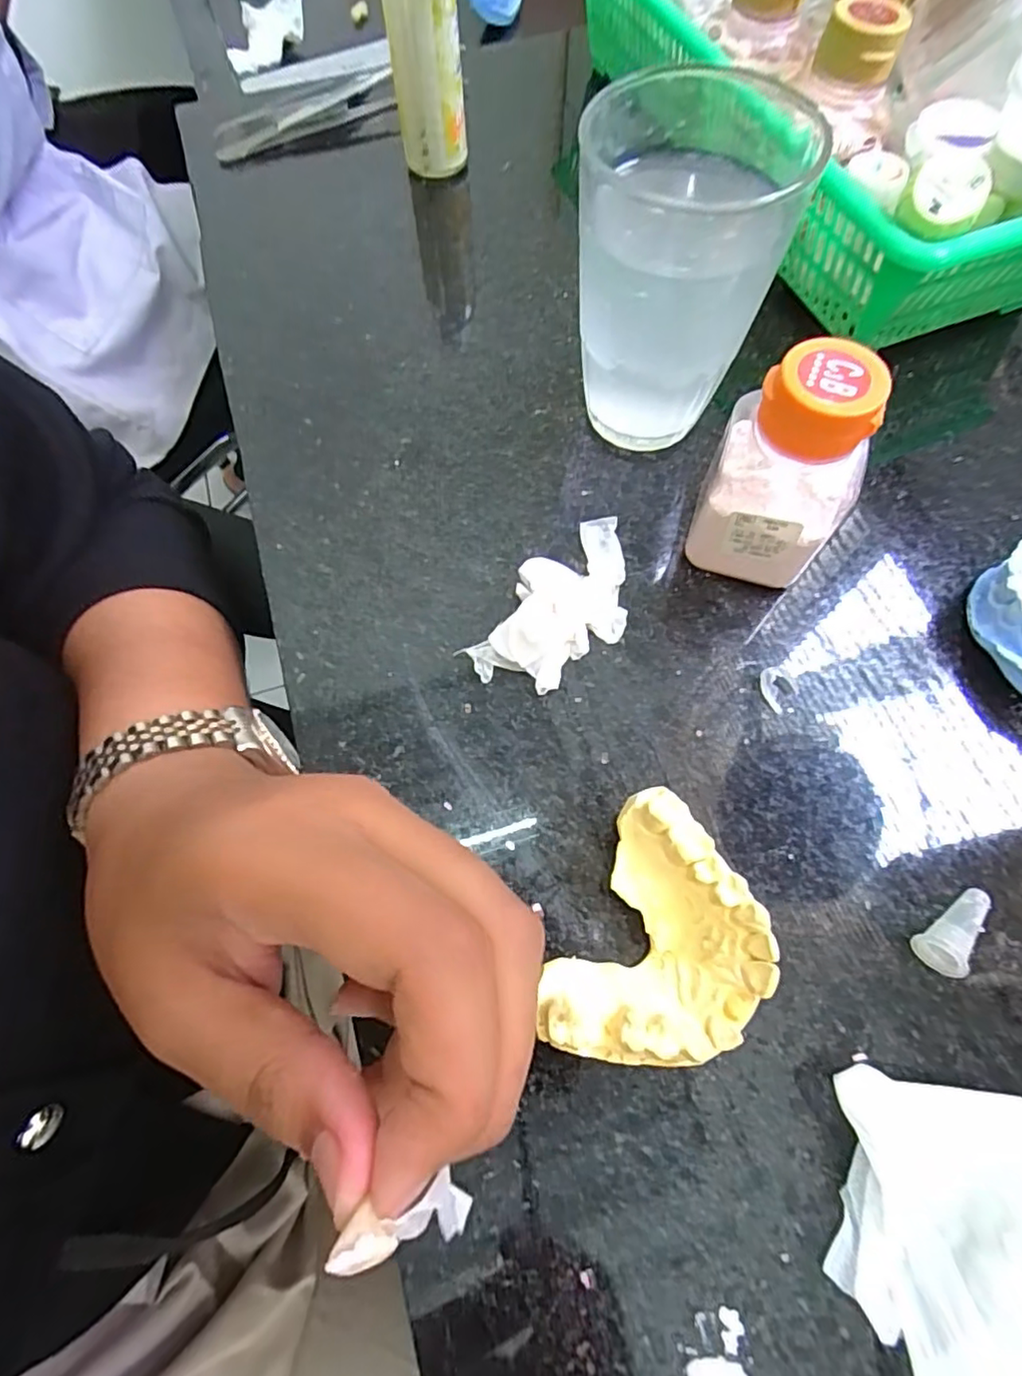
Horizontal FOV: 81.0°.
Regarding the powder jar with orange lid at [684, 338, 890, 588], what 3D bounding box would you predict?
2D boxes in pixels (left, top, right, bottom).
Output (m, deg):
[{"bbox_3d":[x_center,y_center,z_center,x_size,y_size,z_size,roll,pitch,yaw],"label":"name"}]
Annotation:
[{"bbox_3d":[0.086,-0.066,0.190,0.043,0.073,0.033,22,71,11],"label":"powder jar with orange lid"}]

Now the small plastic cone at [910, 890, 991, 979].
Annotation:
[{"bbox_3d":[0.127,0.069,0.168,0.026,0.010,0.013,-34,70,-10],"label":"small plastic cone"}]

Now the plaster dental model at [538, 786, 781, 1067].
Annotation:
[{"bbox_3d":[0.042,0.069,0.162,0.047,0.027,0.066,25,71,12],"label":"plaster dental model"}]

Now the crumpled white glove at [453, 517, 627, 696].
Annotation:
[{"bbox_3d":[0.019,-0.030,0.209,0.038,0.014,0.076,42,76,17],"label":"crumpled white glove"}]

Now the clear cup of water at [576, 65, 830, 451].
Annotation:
[{"bbox_3d":[0.054,-0.135,0.206,0.061,0.097,0.065,-1,68,2],"label":"clear cup of water"}]

